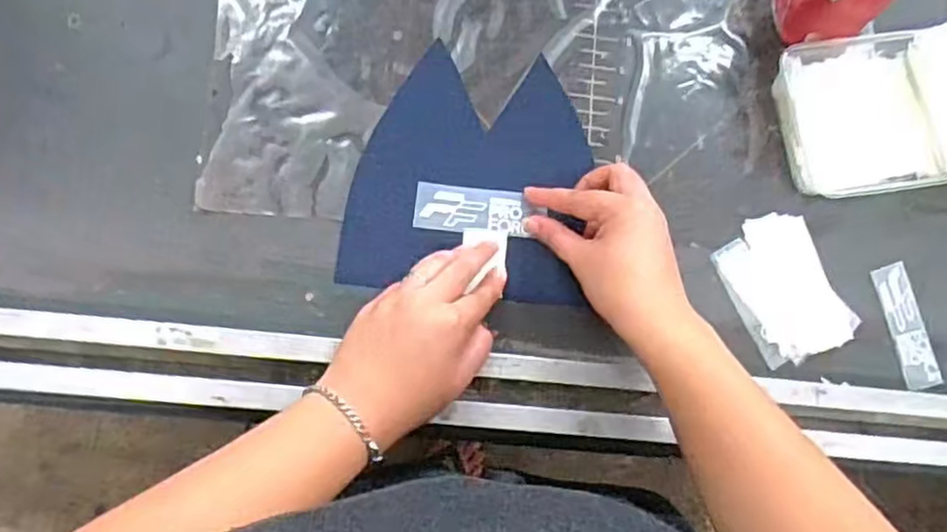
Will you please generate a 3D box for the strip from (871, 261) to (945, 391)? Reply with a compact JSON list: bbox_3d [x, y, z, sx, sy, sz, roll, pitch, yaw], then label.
[{"bbox_3d":[0.330,0.046,0.513,0.032,0.004,0.094,-10,81,-8],"label":"strip"}]

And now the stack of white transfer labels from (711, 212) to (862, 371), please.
[{"bbox_3d":[0.233,0.016,0.505,0.076,0.007,0.107,-24,83,-10],"label":"stack of white transfer labels"}]

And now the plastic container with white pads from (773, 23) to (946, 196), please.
[{"bbox_3d":[0.321,-0.120,0.520,0.172,0.039,0.124,-7,80,-8],"label":"plastic container with white pads"}]

